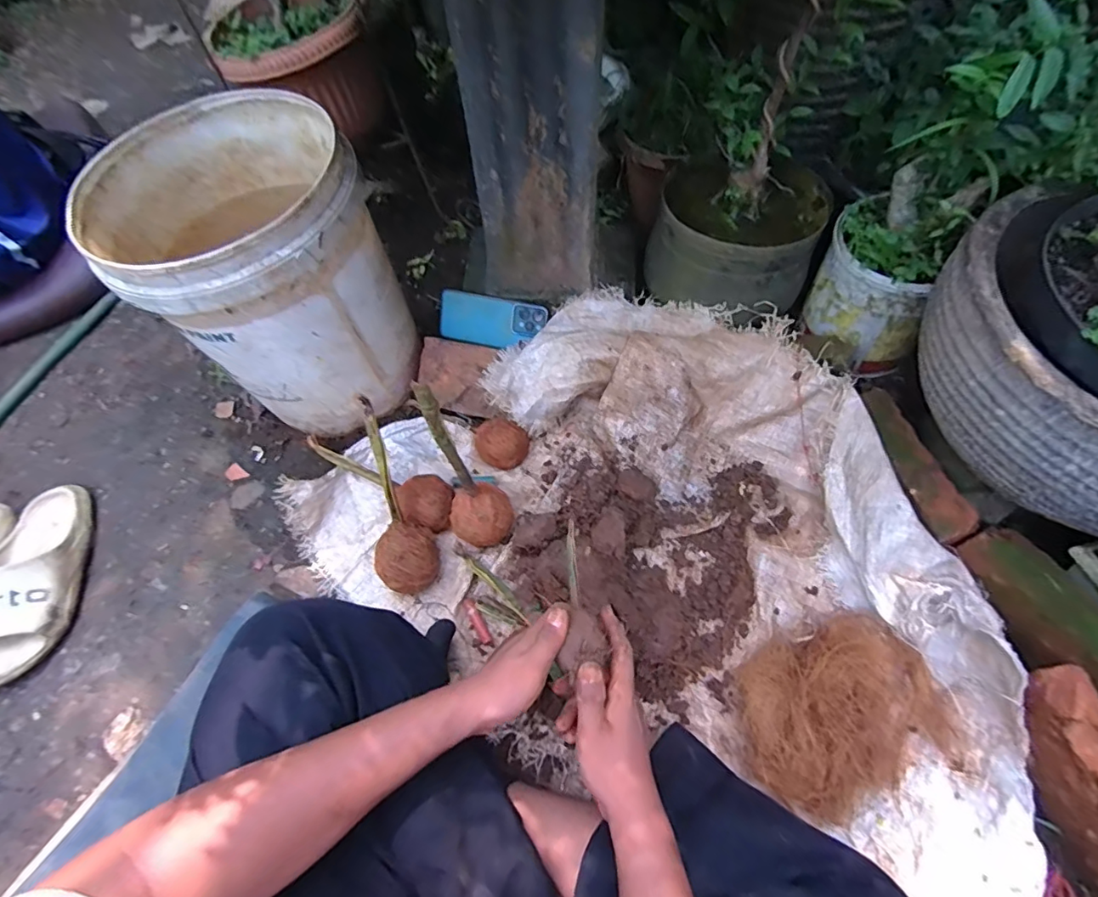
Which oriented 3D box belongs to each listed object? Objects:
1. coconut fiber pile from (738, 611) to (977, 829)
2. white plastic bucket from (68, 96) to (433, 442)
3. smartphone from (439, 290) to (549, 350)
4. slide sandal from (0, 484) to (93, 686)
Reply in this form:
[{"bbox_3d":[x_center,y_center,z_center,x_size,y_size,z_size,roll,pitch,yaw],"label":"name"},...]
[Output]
[{"bbox_3d":[0.307,0.278,0.551,0.220,0.069,0.180,-24,63,-10],"label":"coconut fiber pile"},{"bbox_3d":[-0.372,-0.228,0.729,0.284,0.332,0.302,-31,64,-13],"label":"white plastic bucket"},{"bbox_3d":[-0.090,-0.197,0.822,0.167,0.014,0.075,14,107,10],"label":"smartphone"},{"bbox_3d":[-0.716,0.177,0.728,0.121,0.088,0.278,-12,62,-3],"label":"slide sandal"}]

